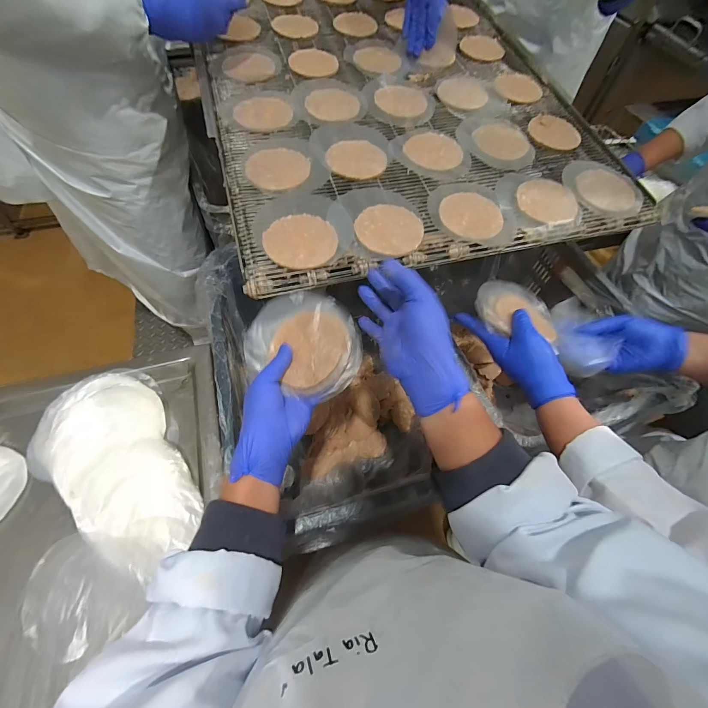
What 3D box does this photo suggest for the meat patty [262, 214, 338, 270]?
[{"bbox_3d":[-0.065,-0.139,0.406,0.086,0.008,0.081,6,60,0],"label":"meat patty"}]

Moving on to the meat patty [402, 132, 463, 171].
[{"bbox_3d":[0.121,-0.310,0.503,0.078,0.005,0.085,2,60,-3],"label":"meat patty"}]

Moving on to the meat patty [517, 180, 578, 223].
[{"bbox_3d":[0.273,-0.218,0.471,0.076,0.010,0.079,2,60,-3],"label":"meat patty"}]

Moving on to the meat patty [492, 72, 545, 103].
[{"bbox_3d":[0.298,-0.482,0.599,0.085,0.008,0.093,22,61,8],"label":"meat patty"}]

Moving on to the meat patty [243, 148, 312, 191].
[{"bbox_3d":[-0.108,-0.262,0.463,0.088,0.004,0.083,2,60,-3],"label":"meat patty"}]

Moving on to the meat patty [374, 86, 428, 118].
[{"bbox_3d":[0.079,-0.425,0.557,0.086,0.009,0.079,8,60,1],"label":"meat patty"}]

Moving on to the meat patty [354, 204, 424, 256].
[{"bbox_3d":[0.044,-0.160,0.423,0.084,0.007,0.083,2,60,-3],"label":"meat patty"}]

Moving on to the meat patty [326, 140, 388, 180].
[{"bbox_3d":[0.004,-0.286,0.486,0.084,0.011,0.076,-1,61,-5],"label":"meat patty"}]

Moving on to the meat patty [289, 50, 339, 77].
[{"bbox_3d":[-0.071,-0.516,0.587,0.085,0.010,0.074,-5,61,-7],"label":"meat patty"}]

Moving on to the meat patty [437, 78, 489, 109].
[{"bbox_3d":[0.191,-0.458,0.583,0.086,0.015,0.069,17,61,6],"label":"meat patty"}]

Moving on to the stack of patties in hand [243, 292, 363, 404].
[{"bbox_3d":[-0.058,-0.015,0.392,0.135,0.021,0.114,20,80,9],"label":"stack of patties in hand"}]

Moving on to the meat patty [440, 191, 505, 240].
[{"bbox_3d":[0.158,-0.188,0.447,0.083,0.009,0.078,2,60,-3],"label":"meat patty"}]

